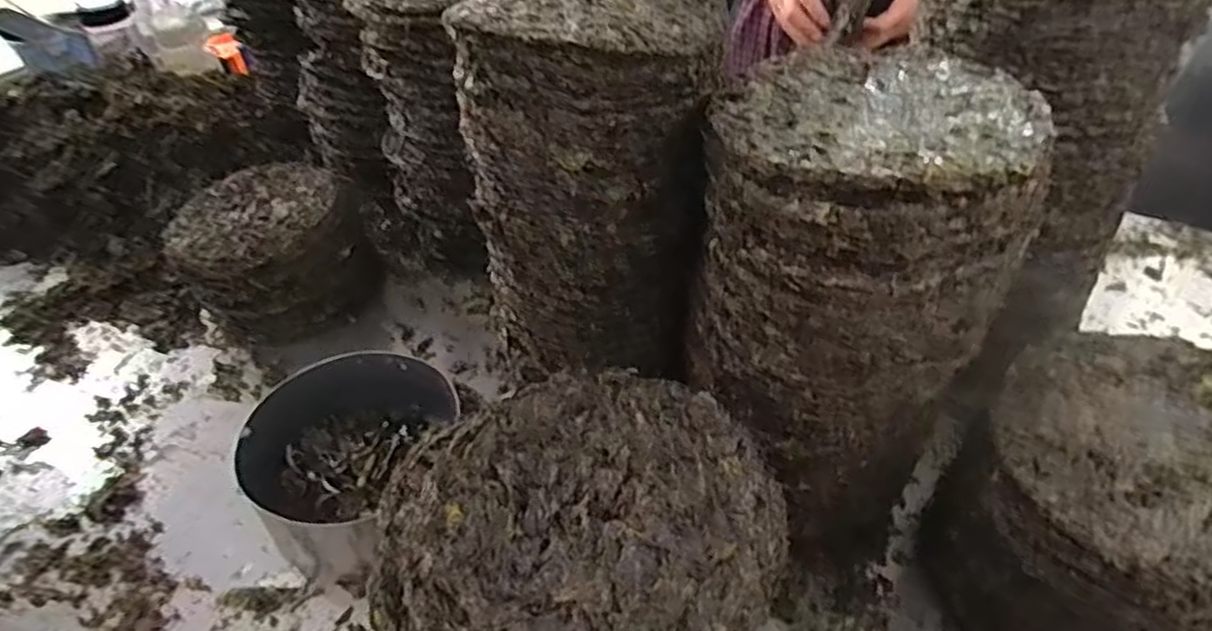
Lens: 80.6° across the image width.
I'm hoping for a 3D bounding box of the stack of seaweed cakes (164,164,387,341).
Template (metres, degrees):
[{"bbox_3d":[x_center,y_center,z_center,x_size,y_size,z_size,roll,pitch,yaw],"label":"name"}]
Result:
[{"bbox_3d":[-0.389,-0.075,0.854,0.209,0.124,0.187,-19,45,-17],"label":"stack of seaweed cakes"}]

